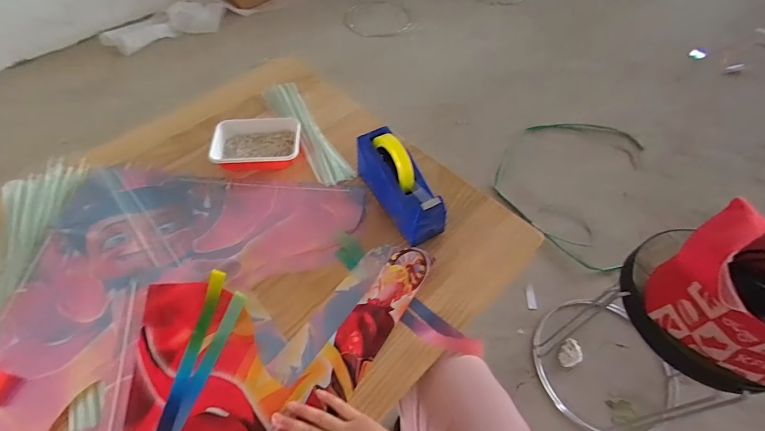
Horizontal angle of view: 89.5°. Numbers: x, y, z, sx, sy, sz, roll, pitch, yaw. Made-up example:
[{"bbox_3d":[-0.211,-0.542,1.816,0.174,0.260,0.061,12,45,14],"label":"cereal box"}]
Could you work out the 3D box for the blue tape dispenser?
[{"bbox_3d":[0.028,-0.058,0.667,0.069,0.116,0.202,-27,59,-17],"label":"blue tape dispenser"}]

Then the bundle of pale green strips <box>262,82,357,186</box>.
[{"bbox_3d":[-0.167,-0.191,0.834,0.070,0.019,0.350,-25,59,-16],"label":"bundle of pale green strips"}]

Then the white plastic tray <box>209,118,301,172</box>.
[{"bbox_3d":[-0.250,-0.145,0.781,0.167,0.037,0.125,-4,55,-2],"label":"white plastic tray"}]

